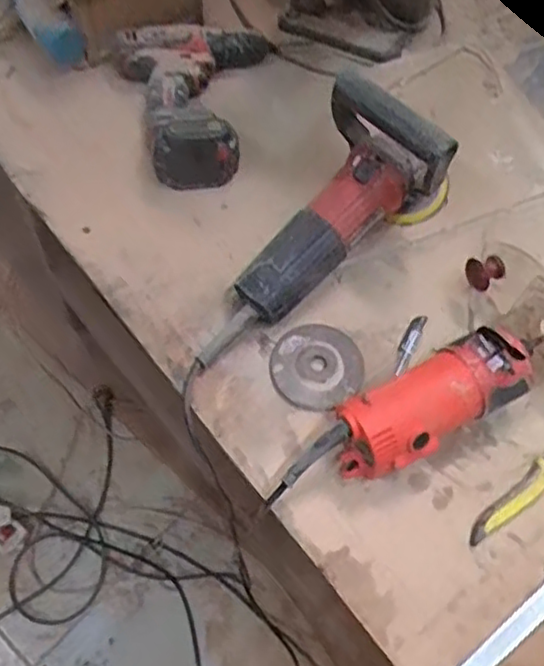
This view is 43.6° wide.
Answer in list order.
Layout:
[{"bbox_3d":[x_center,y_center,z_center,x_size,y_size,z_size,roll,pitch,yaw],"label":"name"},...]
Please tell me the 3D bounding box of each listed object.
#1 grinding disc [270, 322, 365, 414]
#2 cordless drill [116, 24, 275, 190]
[{"bbox_3d":[0.043,0.032,0.649,0.090,0.010,0.085,1,63,-2],"label":"grinding disc"},{"bbox_3d":[-0.076,-0.260,0.753,0.177,0.073,0.199,-9,64,-8],"label":"cordless drill"}]

